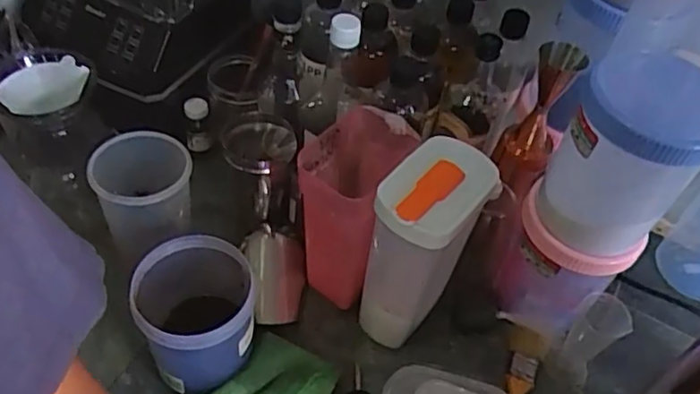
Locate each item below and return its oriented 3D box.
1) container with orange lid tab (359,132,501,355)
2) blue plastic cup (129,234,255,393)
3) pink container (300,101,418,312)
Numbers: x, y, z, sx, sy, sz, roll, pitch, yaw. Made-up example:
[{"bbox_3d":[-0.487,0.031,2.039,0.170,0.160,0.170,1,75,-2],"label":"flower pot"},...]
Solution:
[{"bbox_3d":[0.076,0.056,0.669,0.077,0.226,0.119,31,53,18],"label":"container with orange lid tab"},{"bbox_3d":[-0.154,0.122,0.644,0.112,0.133,0.113,4,49,-4],"label":"blue plastic cup"},{"bbox_3d":[0.001,0.012,0.703,0.095,0.200,0.119,26,52,15],"label":"pink container"}]

